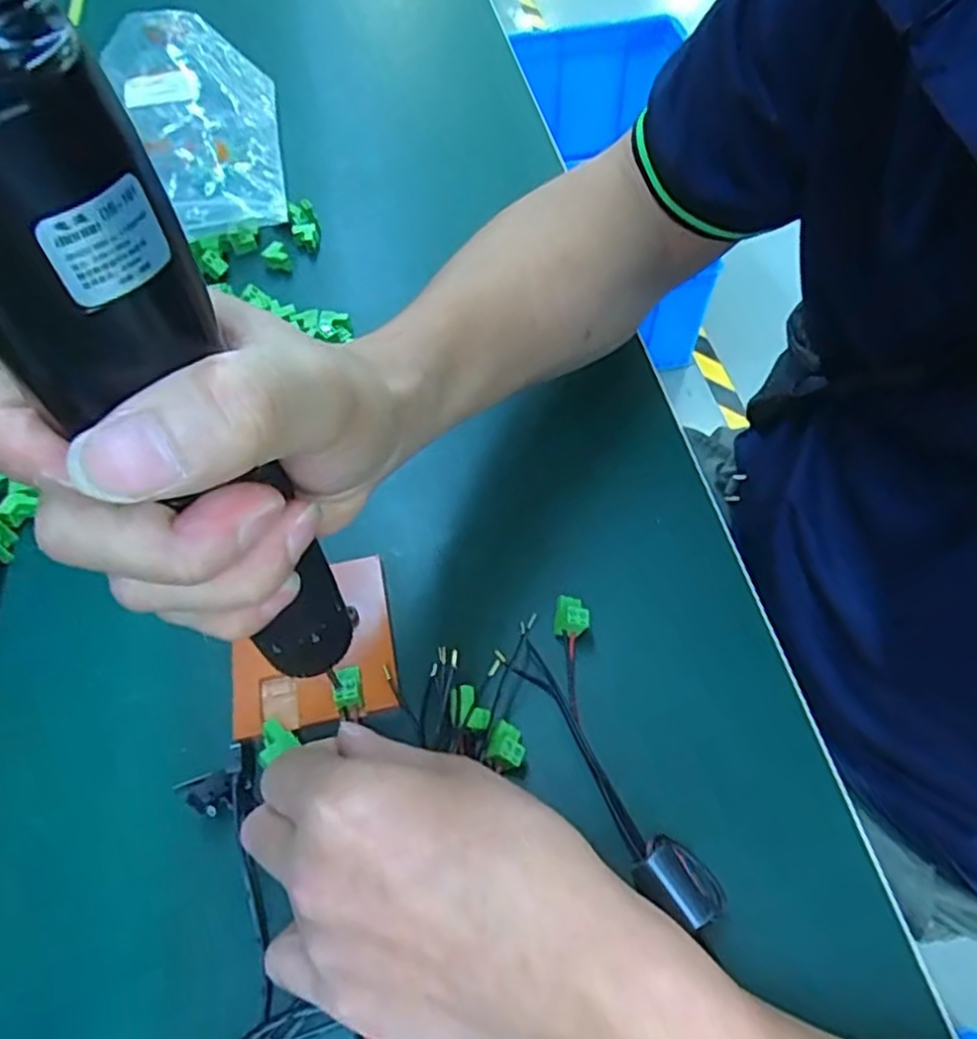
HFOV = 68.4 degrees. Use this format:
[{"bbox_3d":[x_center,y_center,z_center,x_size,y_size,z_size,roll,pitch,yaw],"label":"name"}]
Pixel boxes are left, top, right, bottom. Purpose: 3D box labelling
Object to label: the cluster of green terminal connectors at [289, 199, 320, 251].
[{"bbox_3d":[-0.127,-0.204,0.495,0.018,0.019,0.036,-15,56,-9],"label":"cluster of green terminal connectors"}]

